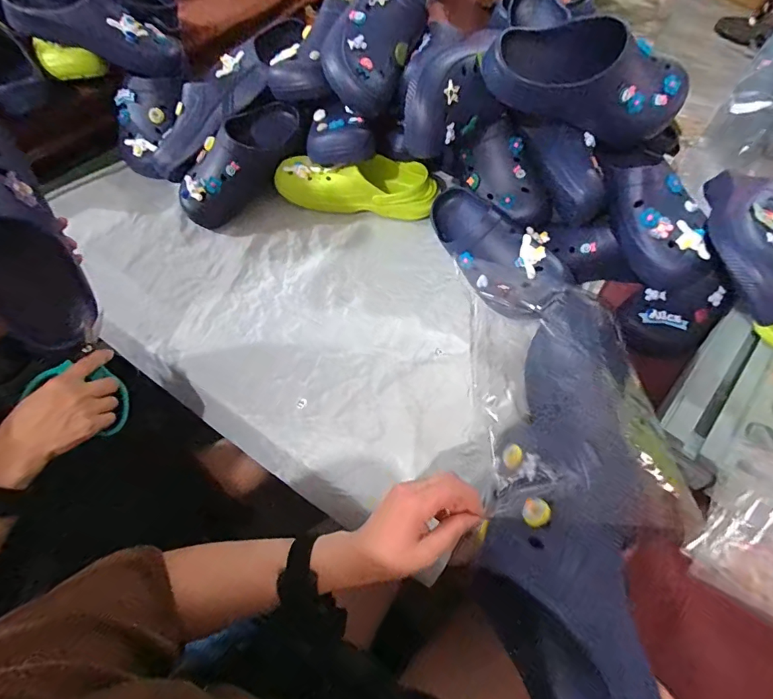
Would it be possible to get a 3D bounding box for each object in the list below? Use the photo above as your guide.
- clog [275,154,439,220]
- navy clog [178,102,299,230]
[{"bbox_3d":[-0.051,-0.299,0.760,0.276,0.083,0.106,5,57,1],"label":"clog"},{"bbox_3d":[-0.246,-0.323,0.729,0.086,0.091,0.242,37,85,17],"label":"navy clog"}]

